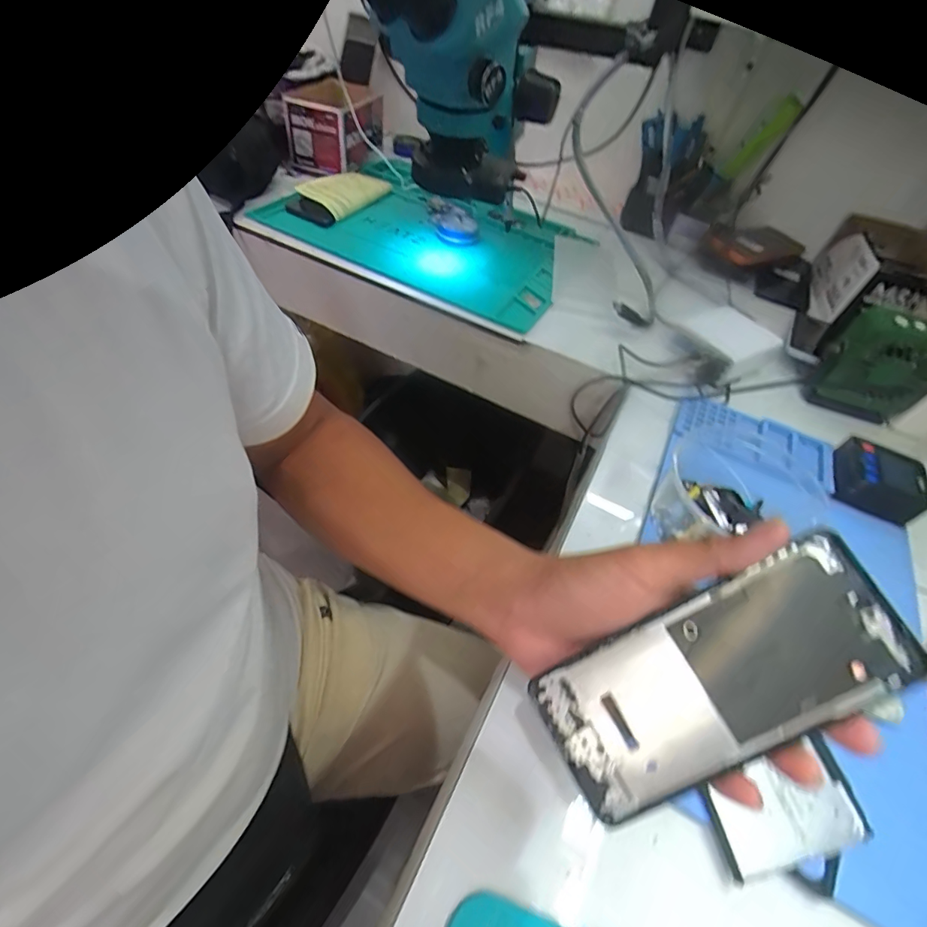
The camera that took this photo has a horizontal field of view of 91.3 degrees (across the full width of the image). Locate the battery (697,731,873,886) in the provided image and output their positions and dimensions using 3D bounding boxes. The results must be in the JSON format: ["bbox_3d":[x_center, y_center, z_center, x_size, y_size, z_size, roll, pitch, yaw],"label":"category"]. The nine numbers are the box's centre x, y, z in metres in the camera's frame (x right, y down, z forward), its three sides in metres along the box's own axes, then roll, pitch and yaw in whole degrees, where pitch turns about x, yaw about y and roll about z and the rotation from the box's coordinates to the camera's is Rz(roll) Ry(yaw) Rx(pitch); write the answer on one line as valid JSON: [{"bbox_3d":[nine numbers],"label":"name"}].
[{"bbox_3d":[0.188,0.202,0.266,0.091,0.006,0.051,-11,64,-14],"label":"battery"}]

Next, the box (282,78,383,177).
[{"bbox_3d":[-0.203,-0.541,0.728,0.106,0.086,0.174,13,51,2],"label":"box"}]

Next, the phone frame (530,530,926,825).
[{"bbox_3d":[0.115,0.100,0.210,0.158,0.006,0.069,-32,78,7],"label":"phone frame"}]

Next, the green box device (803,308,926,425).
[{"bbox_3d":[0.452,-0.104,0.488,0.102,0.117,0.034,25,53,12],"label":"green box device"}]

